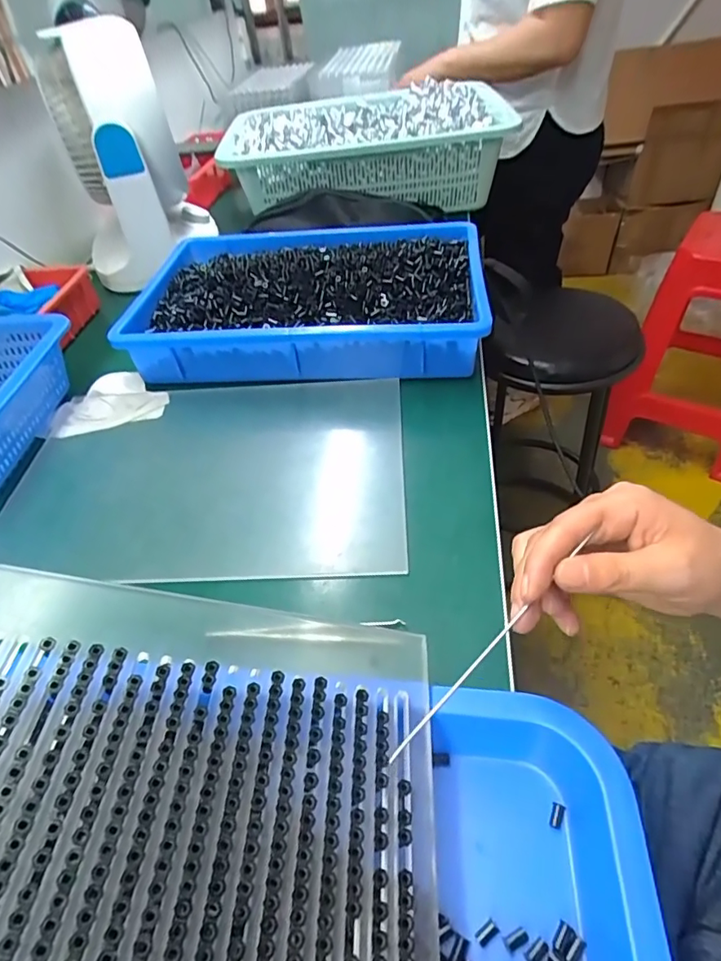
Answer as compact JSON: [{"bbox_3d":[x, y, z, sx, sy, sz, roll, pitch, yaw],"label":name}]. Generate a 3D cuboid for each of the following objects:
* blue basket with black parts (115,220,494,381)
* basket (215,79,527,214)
[{"bbox_3d":[-0.053,-0.205,0.586,0.351,0.076,0.242,1,45,7],"label":"blue basket with black parts"},{"bbox_3d":[0.013,-0.549,0.865,0.442,0.107,0.327,-7,45,0],"label":"basket"}]

